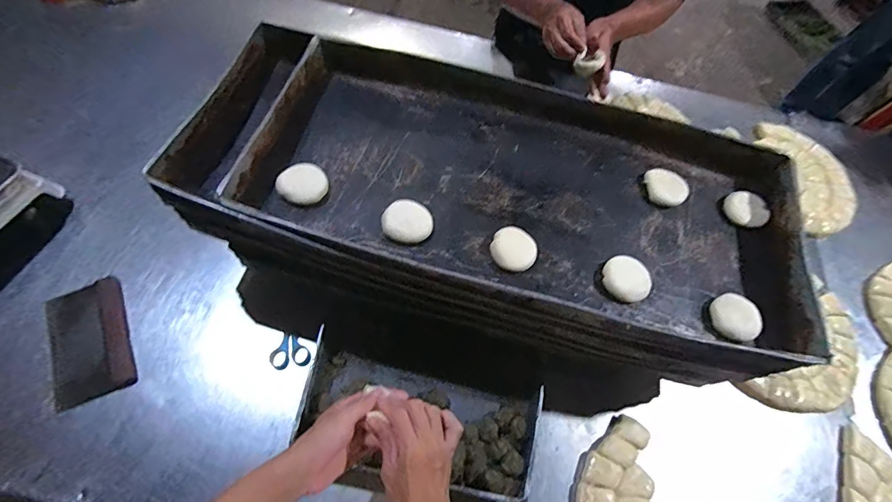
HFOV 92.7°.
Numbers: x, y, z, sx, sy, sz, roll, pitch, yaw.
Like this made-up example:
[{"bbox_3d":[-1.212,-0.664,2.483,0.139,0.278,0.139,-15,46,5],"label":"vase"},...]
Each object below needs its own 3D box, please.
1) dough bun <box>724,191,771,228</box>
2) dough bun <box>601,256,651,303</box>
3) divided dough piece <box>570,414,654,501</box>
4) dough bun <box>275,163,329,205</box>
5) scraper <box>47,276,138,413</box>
[{"bbox_3d":[0.493,-0.068,0.698,0.056,0.019,0.065,-41,72,-21],"label":"dough bun"},{"bbox_3d":[0.259,0.038,0.607,0.066,0.020,0.062,1,63,-3],"label":"dough bun"},{"bbox_3d":[0.263,0.374,0.672,0.205,0.021,0.107,-37,71,-24],"label":"divided dough piece"},{"bbox_3d":[-0.210,-0.100,0.629,0.064,0.019,0.067,1,63,-3],"label":"dough bun"},{"bbox_3d":[-0.585,0.145,0.701,0.113,0.014,0.198,-21,65,-18],"label":"scraper"}]

